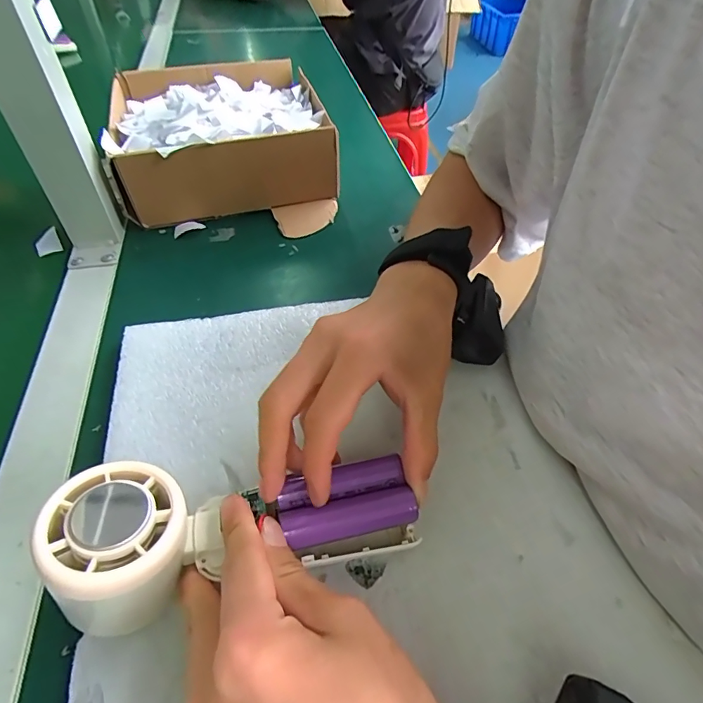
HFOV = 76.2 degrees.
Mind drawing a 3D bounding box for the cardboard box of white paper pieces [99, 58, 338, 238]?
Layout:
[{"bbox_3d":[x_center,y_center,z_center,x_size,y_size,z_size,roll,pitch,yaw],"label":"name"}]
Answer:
[{"bbox_3d":[-0.137,-0.231,0.480,0.208,0.082,0.230,-14,50,-12],"label":"cardboard box of white paper pieces"}]

